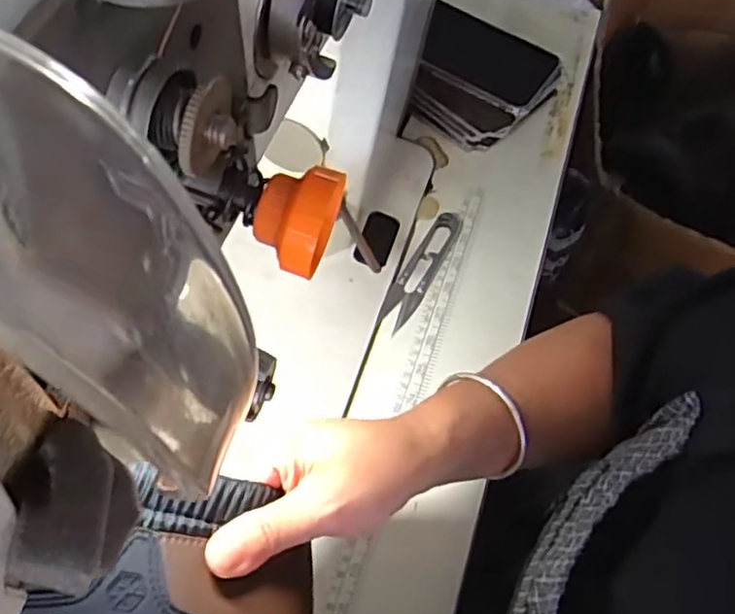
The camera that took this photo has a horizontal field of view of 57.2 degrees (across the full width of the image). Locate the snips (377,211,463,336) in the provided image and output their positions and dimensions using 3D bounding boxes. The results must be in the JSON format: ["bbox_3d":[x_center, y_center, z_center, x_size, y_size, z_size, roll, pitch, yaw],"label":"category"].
[{"bbox_3d":[0.045,-0.034,0.553,0.026,0.004,0.121,24,64,14],"label":"snips"}]

